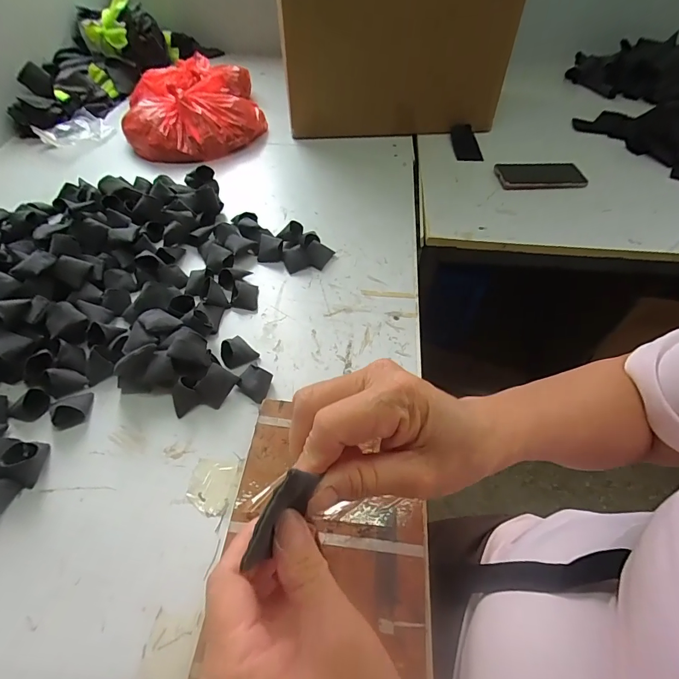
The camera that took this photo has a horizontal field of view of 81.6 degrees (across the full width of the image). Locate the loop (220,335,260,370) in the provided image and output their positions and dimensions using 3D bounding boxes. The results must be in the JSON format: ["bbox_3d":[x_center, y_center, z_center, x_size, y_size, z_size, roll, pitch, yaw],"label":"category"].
[{"bbox_3d":[-0.127,0.015,0.485,0.039,0.026,0.038,1,52,-1],"label":"loop"}]

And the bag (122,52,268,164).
[{"bbox_3d":[-0.317,-0.509,0.853,0.283,0.090,0.336,-15,53,-12],"label":"bag"}]

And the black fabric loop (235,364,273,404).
[{"bbox_3d":[-0.098,0.051,0.458,0.041,0.024,0.032,24,55,17],"label":"black fabric loop"}]

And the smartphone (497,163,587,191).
[{"bbox_3d":[0.383,-0.314,0.752,0.161,0.010,0.071,-3,64,-6],"label":"smartphone"}]

